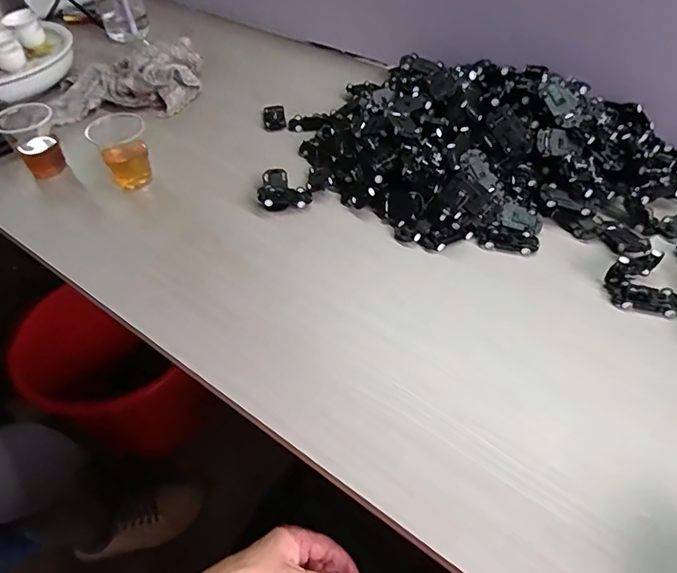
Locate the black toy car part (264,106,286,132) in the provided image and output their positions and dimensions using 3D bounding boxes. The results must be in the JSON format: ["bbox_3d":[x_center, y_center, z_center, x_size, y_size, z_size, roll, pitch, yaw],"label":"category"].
[{"bbox_3d":[-0.095,-0.250,0.722,0.032,0.008,0.059,-9,49,-6],"label":"black toy car part"}]

